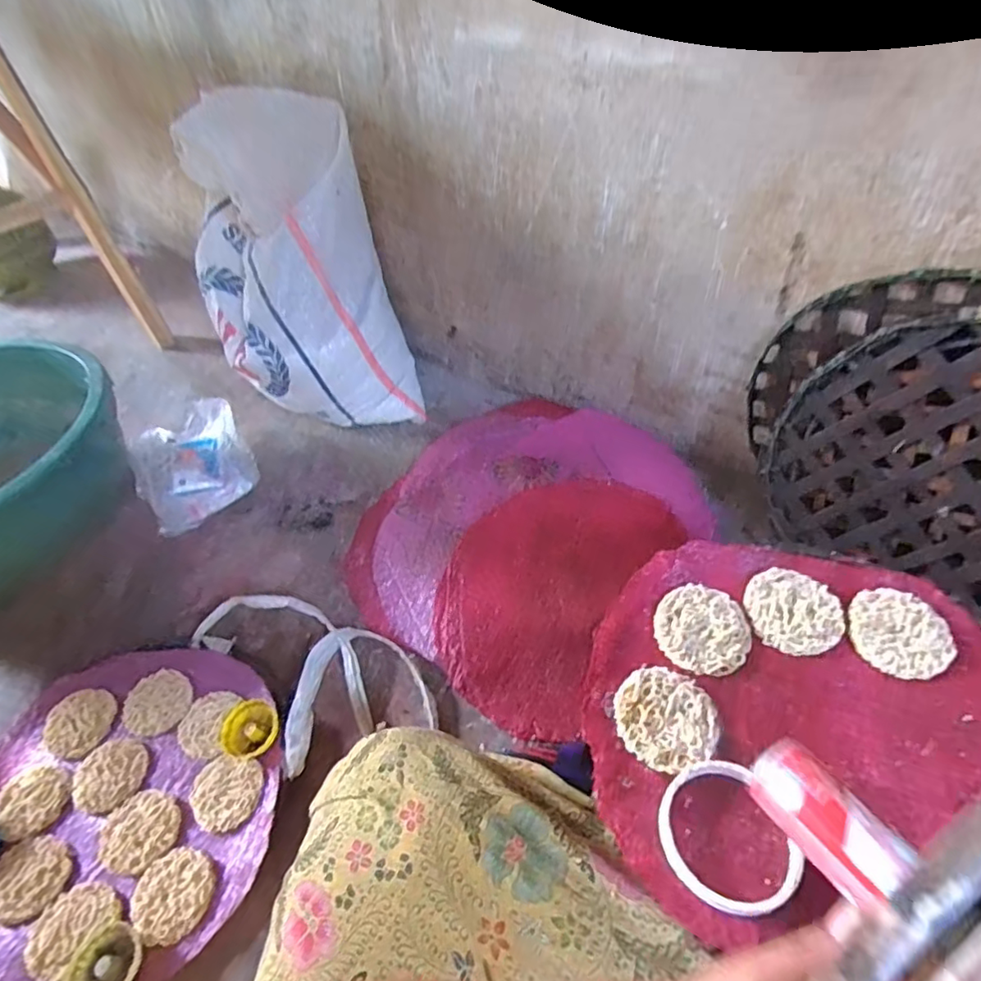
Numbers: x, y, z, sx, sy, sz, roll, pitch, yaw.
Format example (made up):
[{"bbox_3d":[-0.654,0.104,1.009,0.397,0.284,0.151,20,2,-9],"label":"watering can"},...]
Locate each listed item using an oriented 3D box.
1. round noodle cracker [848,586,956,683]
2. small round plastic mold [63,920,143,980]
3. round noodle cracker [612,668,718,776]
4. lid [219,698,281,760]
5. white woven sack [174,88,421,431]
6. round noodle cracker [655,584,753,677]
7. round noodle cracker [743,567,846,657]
[{"bbox_3d":[0.330,0.115,0.469,0.070,0.010,0.074,-3,47,3],"label":"round noodle cracker"},{"bbox_3d":[-0.349,0.430,0.521,0.058,0.013,0.064,17,52,20],"label":"small round plastic mold"},{"bbox_3d":[0.132,0.170,0.439,0.074,0.007,0.072,-3,47,3],"label":"round noodle cracker"},{"bbox_3d":[-0.271,0.269,0.654,0.066,0.017,0.061,-3,47,3],"label":"lid"},{"bbox_3d":[-0.293,-0.309,0.896,0.282,0.458,0.169,-15,48,-7],"label":"white woven sack"},{"bbox_3d":[0.178,0.117,0.487,0.075,0.011,0.076,-3,47,3],"label":"round noodle cracker"},{"bbox_3d":[0.256,0.101,0.491,0.071,0.011,0.075,-3,47,3],"label":"round noodle cracker"}]

